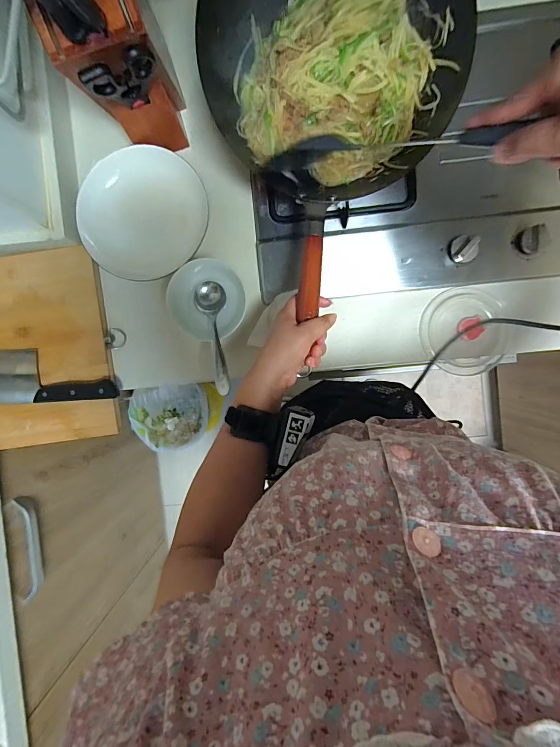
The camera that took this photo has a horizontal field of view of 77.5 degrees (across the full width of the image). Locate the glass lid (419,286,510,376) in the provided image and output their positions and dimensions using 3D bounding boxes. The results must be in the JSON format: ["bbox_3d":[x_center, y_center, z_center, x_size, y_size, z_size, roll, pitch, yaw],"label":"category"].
[{"bbox_3d":[0.279,-0.064,0.531,0.126,0.019,0.130,0,92,2],"label":"glass lid"}]

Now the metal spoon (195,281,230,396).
[{"bbox_3d":[-0.097,-0.052,0.509,0.042,0.033,0.167,-8,79,3],"label":"metal spoon"}]

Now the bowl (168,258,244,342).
[{"bbox_3d":[-0.108,-0.108,0.521,0.111,0.051,0.104,0,92,2],"label":"bowl"}]

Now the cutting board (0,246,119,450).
[{"bbox_3d":[-0.470,-0.027,0.552,0.394,0.017,0.297,-8,91,3],"label":"cutting board"}]

